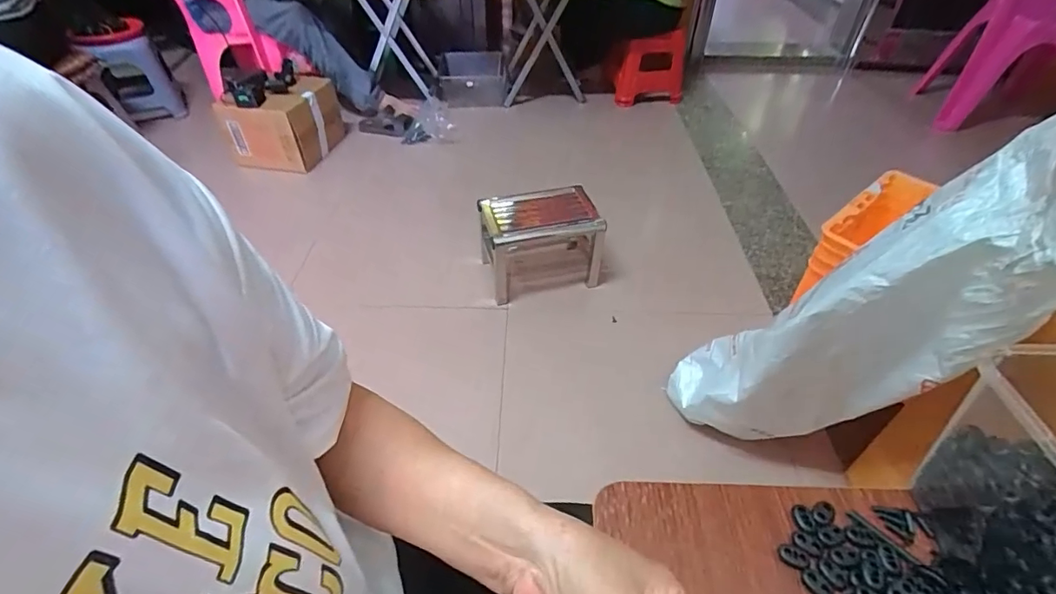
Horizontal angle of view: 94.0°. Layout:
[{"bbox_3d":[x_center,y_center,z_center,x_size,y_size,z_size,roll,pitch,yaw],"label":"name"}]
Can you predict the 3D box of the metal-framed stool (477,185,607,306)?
[{"bbox_3d":[0.039,-0.146,1.335,0.309,0.236,0.210,-11,45,-12],"label":"metal-framed stool"}]

